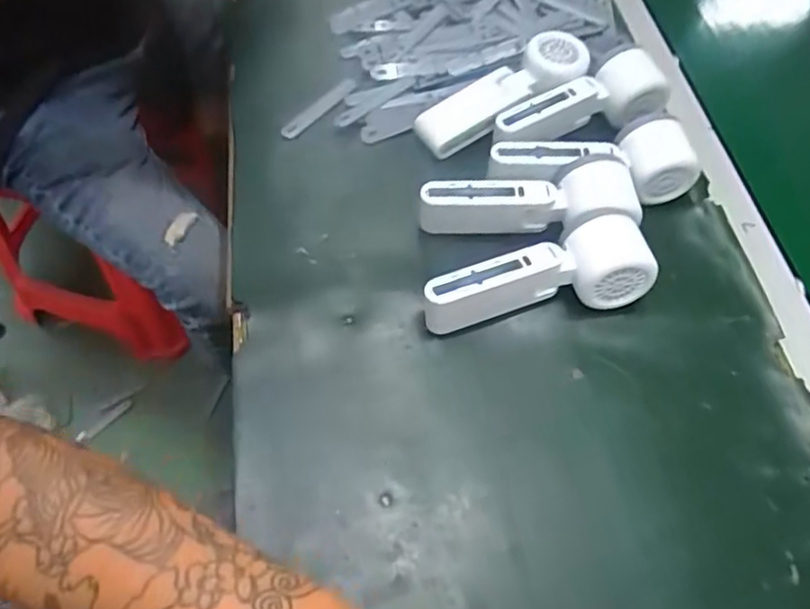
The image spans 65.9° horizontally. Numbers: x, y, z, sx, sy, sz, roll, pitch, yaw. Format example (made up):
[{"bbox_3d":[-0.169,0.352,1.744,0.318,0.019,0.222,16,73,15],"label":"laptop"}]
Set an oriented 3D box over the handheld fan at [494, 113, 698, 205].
[{"bbox_3d":[0.153,-0.116,0.511,0.166,0.039,0.057,-6,60,-8],"label":"handheld fan"}]

